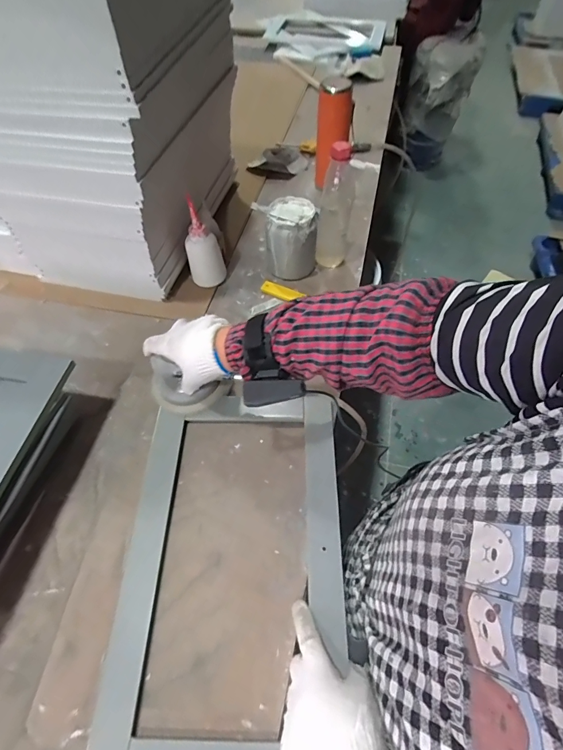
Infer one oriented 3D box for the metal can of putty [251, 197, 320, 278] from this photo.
[{"bbox_3d":[0.011,-0.247,0.697,0.091,0.112,0.095,-27,60,-16],"label":"metal can of putty"}]

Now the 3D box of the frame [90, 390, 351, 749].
[{"bbox_3d":[-0.053,0.203,0.450,0.251,0.021,0.404,0,56,1],"label":"frame"}]

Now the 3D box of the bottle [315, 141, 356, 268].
[{"bbox_3d":[0.095,-0.285,0.676,0.057,0.227,0.054,7,57,6],"label":"bottle"}]

